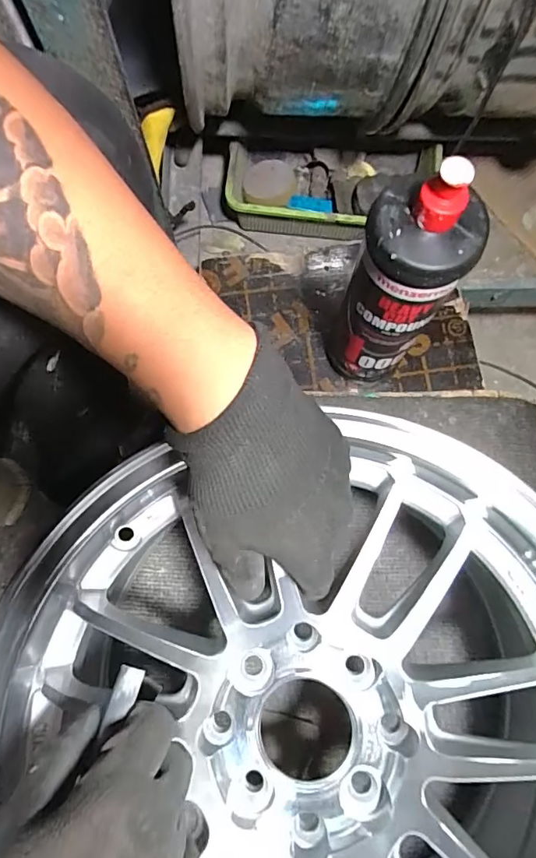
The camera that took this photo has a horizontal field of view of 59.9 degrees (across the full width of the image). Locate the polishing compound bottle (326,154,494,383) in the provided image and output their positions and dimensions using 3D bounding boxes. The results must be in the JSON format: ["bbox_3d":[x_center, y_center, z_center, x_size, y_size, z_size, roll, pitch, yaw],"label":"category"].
[{"bbox_3d":[0.105,-0.112,0.404,0.077,0.273,0.073,25,80,5],"label":"polishing compound bottle"}]

